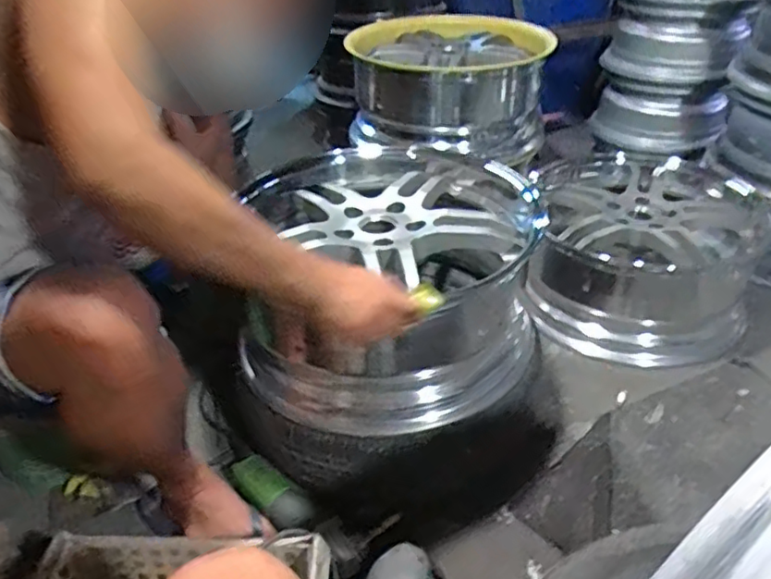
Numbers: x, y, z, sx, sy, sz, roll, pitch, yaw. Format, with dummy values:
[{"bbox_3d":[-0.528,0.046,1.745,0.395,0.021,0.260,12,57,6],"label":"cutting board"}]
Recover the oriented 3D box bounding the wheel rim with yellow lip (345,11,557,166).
[{"bbox_3d":[0.166,-0.575,1.713,0.507,0.251,0.494,-1,35,2],"label":"wheel rim with yellow lip"}]

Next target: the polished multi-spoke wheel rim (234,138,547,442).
[{"bbox_3d":[-0.010,-0.022,1.024,0.477,0.228,0.495,-5,35,-3],"label":"polished multi-spoke wheel rim"}]

